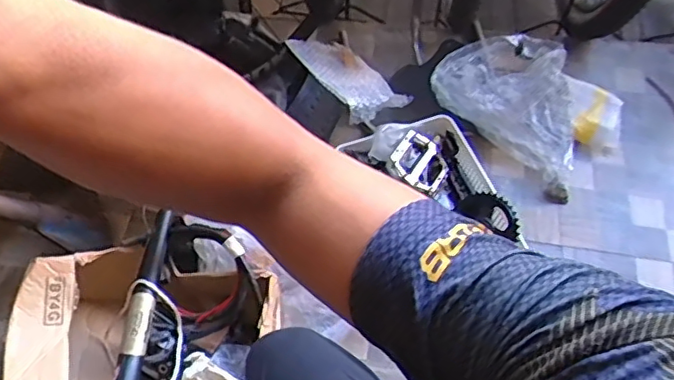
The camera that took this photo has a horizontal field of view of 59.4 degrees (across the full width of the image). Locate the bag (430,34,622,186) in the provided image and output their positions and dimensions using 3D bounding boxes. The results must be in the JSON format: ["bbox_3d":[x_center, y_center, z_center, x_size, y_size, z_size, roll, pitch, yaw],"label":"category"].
[{"bbox_3d":[0.381,-0.196,1.172,0.348,0.112,0.259,34,64,17],"label":"bag"}]

